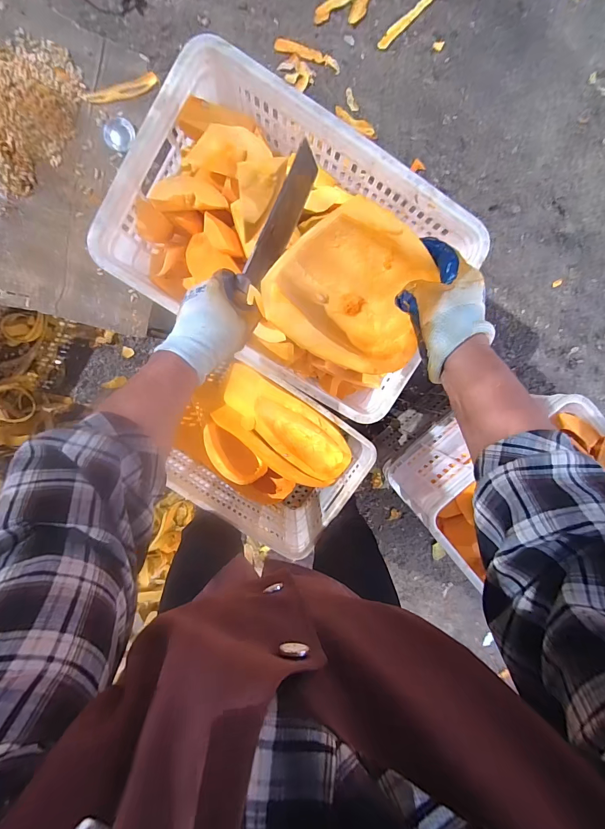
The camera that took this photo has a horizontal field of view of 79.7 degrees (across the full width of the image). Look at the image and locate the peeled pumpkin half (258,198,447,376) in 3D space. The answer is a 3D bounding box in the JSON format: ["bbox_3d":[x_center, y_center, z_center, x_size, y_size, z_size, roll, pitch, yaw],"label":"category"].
[{"bbox_3d":[0.052,-0.127,0.375,0.157,0.063,0.145,-1,99,-4],"label":"peeled pumpkin half"}]

